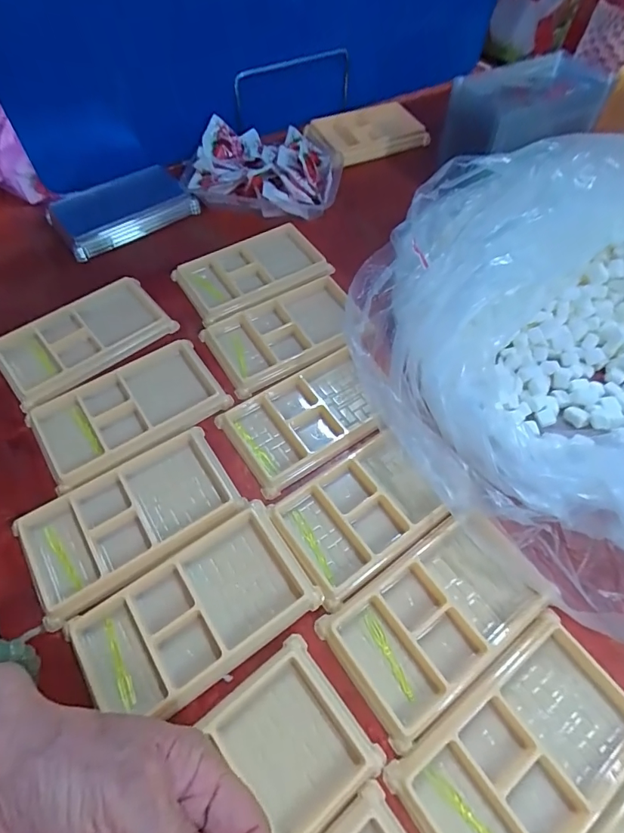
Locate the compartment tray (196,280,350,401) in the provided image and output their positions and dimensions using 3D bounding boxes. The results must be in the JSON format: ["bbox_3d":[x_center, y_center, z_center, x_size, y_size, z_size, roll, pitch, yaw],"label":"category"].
[{"bbox_3d":[-0.019,-0.072,0.392,0.133,0.021,0.082,-27,63,-16],"label":"compartment tray"}]

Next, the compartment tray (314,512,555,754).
[{"bbox_3d":[0.077,0.121,0.273,0.130,0.009,0.077,-32,65,-18],"label":"compartment tray"}]

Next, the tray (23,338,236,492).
[{"bbox_3d":[-0.139,-0.006,0.343,0.135,0.013,0.082,-31,65,-18],"label":"tray"}]

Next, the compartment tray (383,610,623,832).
[{"bbox_3d":[0.115,0.184,0.238,0.133,0.009,0.080,-31,65,-18],"label":"compartment tray"}]

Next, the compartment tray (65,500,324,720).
[{"bbox_3d":[-0.071,0.120,0.271,0.136,0.014,0.077,-30,64,-17],"label":"compartment tray"}]

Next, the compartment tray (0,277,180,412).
[{"bbox_3d":[-0.193,-0.067,0.377,0.134,0.011,0.079,-39,67,-21],"label":"compartment tray"}]

